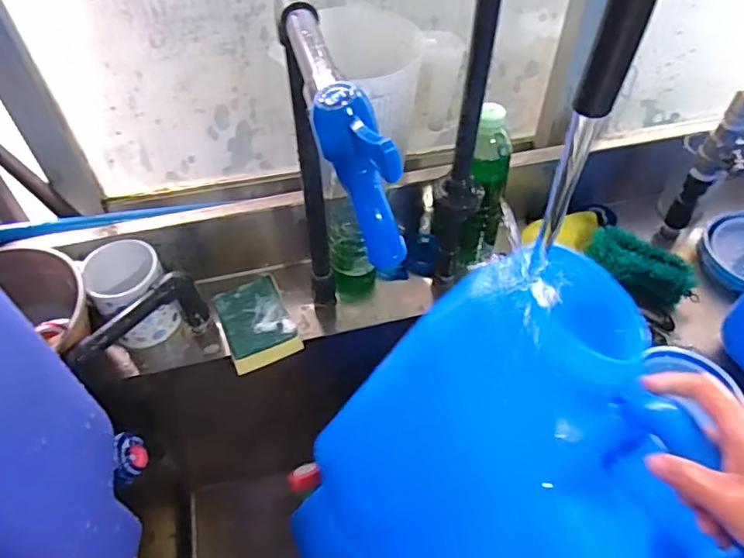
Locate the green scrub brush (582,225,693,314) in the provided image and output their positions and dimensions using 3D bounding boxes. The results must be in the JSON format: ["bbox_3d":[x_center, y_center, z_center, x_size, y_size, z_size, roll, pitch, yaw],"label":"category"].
[{"bbox_3d":[0.321,-0.017,0.667,0.073,0.034,0.117,-31,56,-23],"label":"green scrub brush"}]

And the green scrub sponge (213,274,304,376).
[{"bbox_3d":[-0.131,0.049,0.632,0.075,0.027,0.101,-20,53,-15],"label":"green scrub sponge"}]

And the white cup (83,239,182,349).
[{"bbox_3d":[-0.267,0.017,0.622,0.077,0.100,0.070,0,50,0],"label":"white cup"}]

